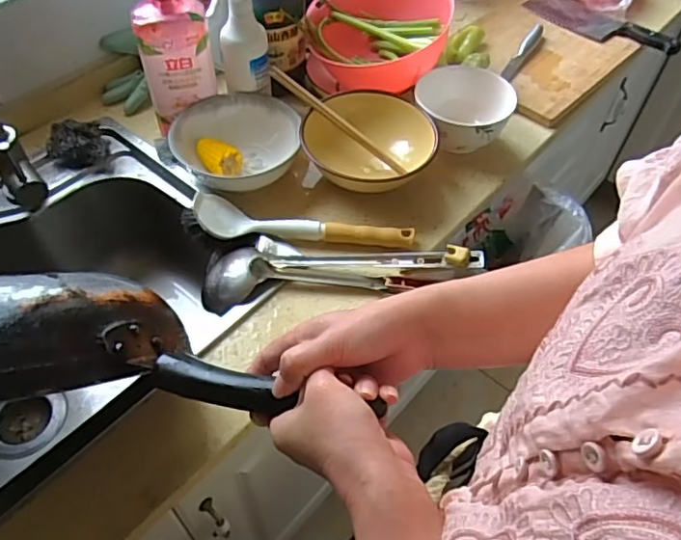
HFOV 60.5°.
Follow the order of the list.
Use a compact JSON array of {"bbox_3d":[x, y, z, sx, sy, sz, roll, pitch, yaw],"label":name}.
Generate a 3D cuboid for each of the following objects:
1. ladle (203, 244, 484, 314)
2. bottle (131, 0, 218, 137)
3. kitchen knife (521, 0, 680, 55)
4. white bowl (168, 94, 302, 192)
[{"bbox_3d":[-0.002,-0.008,0.717,0.336,0.057,0.081,-5,52,-6],"label":"ladle"},{"bbox_3d":[-0.220,-0.305,0.755,0.089,0.238,0.062,-21,55,-17],"label":"bottle"},{"bbox_3d":[0.474,-0.449,1.062,0.276,0.025,0.092,24,54,17],"label":"kitchen knife"},{"bbox_3d":[-0.140,-0.171,0.796,0.168,0.060,0.164,1,51,-1],"label":"white bowl"}]

